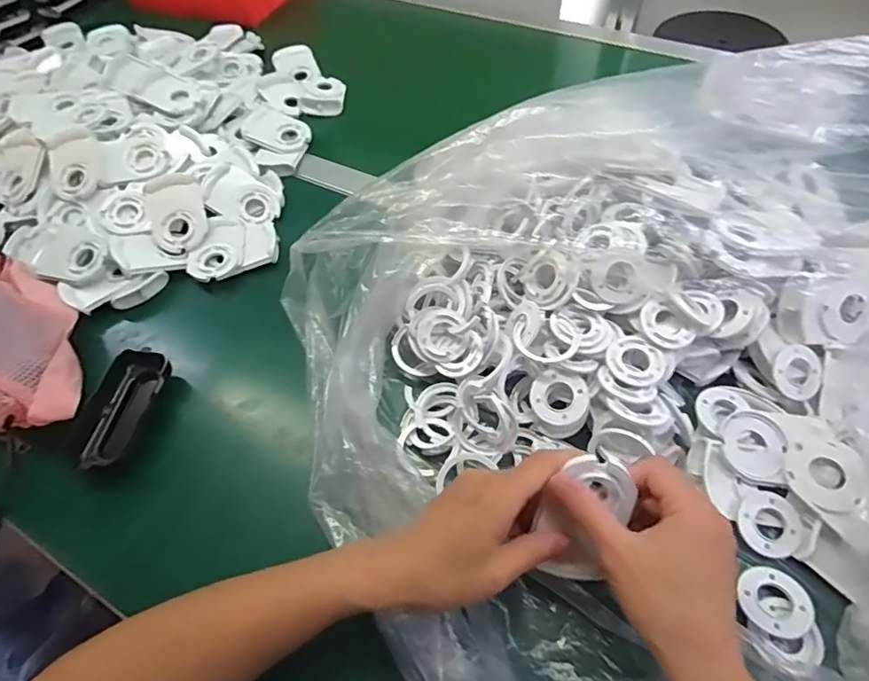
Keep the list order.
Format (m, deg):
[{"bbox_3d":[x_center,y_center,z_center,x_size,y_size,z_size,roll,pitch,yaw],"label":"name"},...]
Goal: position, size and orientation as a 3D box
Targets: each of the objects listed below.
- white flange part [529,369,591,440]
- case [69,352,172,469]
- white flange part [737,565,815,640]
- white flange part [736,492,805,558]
[{"bbox_3d":[0.100,0.051,0.418,0.045,0.024,0.051,11,80,15],"label":"white flange part"},{"bbox_3d":[-0.274,0.059,0.453,0.048,0.023,0.109,8,57,9],"label":"case"},{"bbox_3d":[0.229,0.174,0.348,0.043,0.006,0.044,-2,56,3],"label":"white flange part"},{"bbox_3d":[0.243,0.135,0.379,0.045,0.014,0.042,-2,56,3],"label":"white flange part"}]

